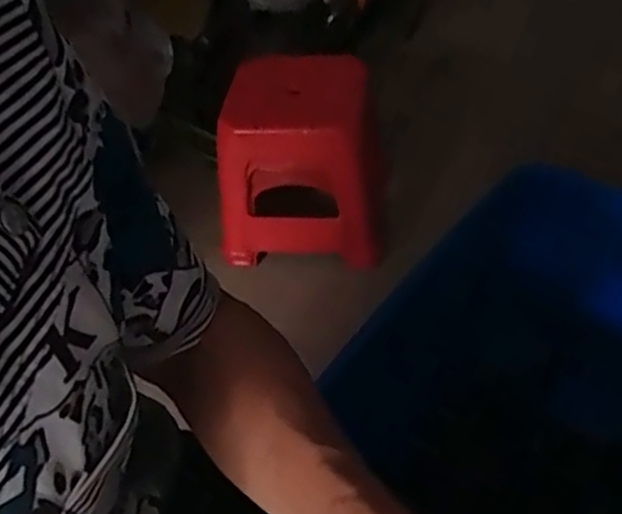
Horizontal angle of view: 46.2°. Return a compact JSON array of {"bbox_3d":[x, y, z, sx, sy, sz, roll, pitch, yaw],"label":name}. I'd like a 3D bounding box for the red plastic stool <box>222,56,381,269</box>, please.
[{"bbox_3d":[-0.015,-0.157,1.312,0.271,0.308,0.251,-2,44,5],"label":"red plastic stool"}]

